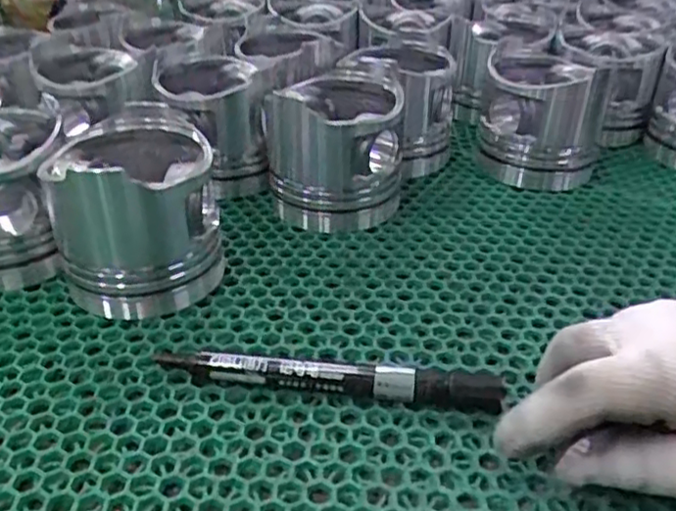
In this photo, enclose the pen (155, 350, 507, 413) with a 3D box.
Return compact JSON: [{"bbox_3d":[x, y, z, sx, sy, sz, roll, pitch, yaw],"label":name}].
[{"bbox_3d":[-0.003,0.057,0.311,0.163,0.018,0.016,4,33,4],"label":"pen"}]

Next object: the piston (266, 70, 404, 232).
[{"bbox_3d":[-0.001,-0.079,0.463,0.085,0.088,0.098,2,33,1],"label":"piston"}]

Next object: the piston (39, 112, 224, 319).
[{"bbox_3d":[-0.114,-0.029,0.376,0.085,0.087,0.088,-10,35,-17],"label":"piston"}]

